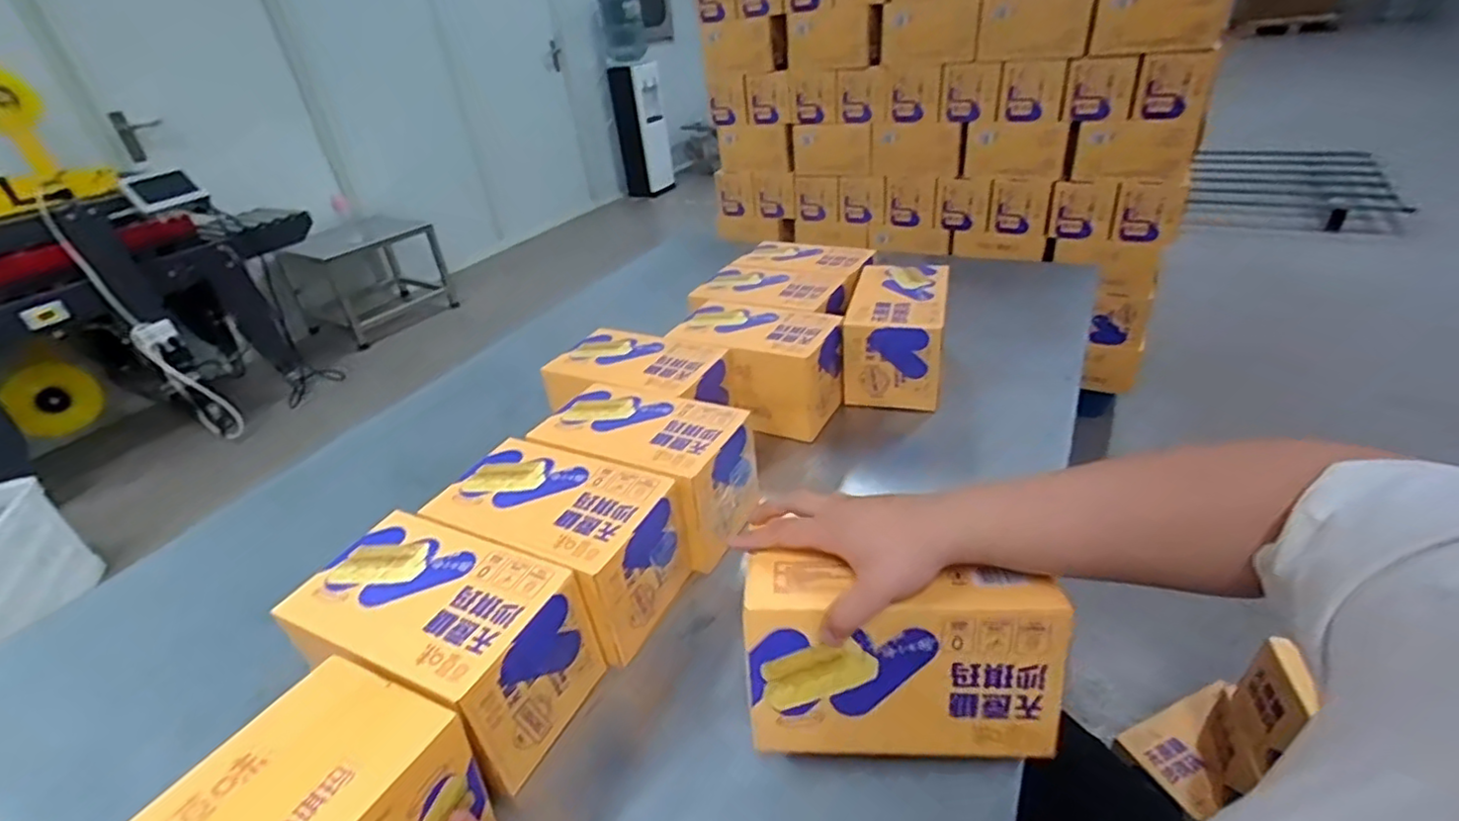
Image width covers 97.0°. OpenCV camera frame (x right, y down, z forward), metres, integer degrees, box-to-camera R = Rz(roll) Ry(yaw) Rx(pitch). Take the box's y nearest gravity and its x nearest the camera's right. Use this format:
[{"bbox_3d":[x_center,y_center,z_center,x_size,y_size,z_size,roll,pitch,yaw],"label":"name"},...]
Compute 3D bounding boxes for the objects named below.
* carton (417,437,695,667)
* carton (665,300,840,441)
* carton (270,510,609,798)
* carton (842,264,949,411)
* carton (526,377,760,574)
[{"bbox_3d":[-0.172,0.133,0.666,0.221,0.120,0.134,11,36,25],"label":"carton"},{"bbox_3d":[0.045,-0.067,0.954,0.234,0.129,0.135,12,37,26],"label":"carton"},{"bbox_3d":[-0.250,0.203,0.573,0.220,0.120,0.137,11,36,24],"label":"carton"},{"bbox_3d":[0.257,-0.121,0.990,0.132,0.133,0.210,5,34,17],"label":"carton"},{"bbox_3d":[-0.091,0.058,0.757,0.230,0.110,0.146,14,38,29],"label":"carton"}]

